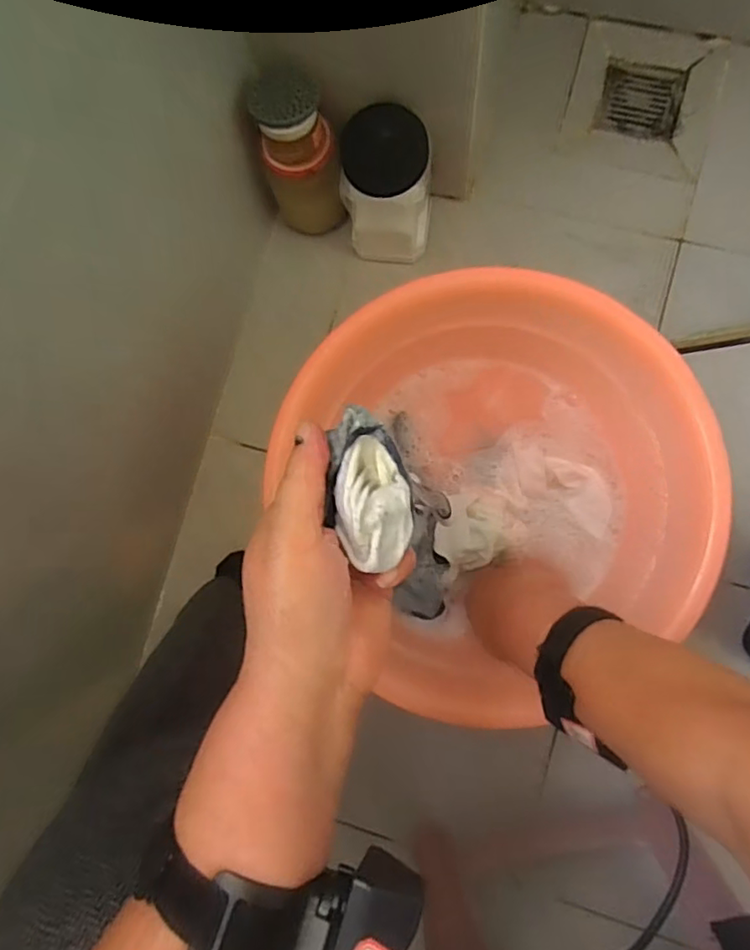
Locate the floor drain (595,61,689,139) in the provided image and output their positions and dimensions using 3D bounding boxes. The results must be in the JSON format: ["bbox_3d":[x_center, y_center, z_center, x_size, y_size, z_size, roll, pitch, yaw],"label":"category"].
[{"bbox_3d":[0.351,-0.495,0.767,0.099,0.013,0.098,15,85,6],"label":"floor drain"}]

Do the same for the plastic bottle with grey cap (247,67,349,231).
[{"bbox_3d":[-0.085,-0.359,0.674,0.084,0.182,0.091,0,84,4],"label":"plastic bottle with grey cap"}]

